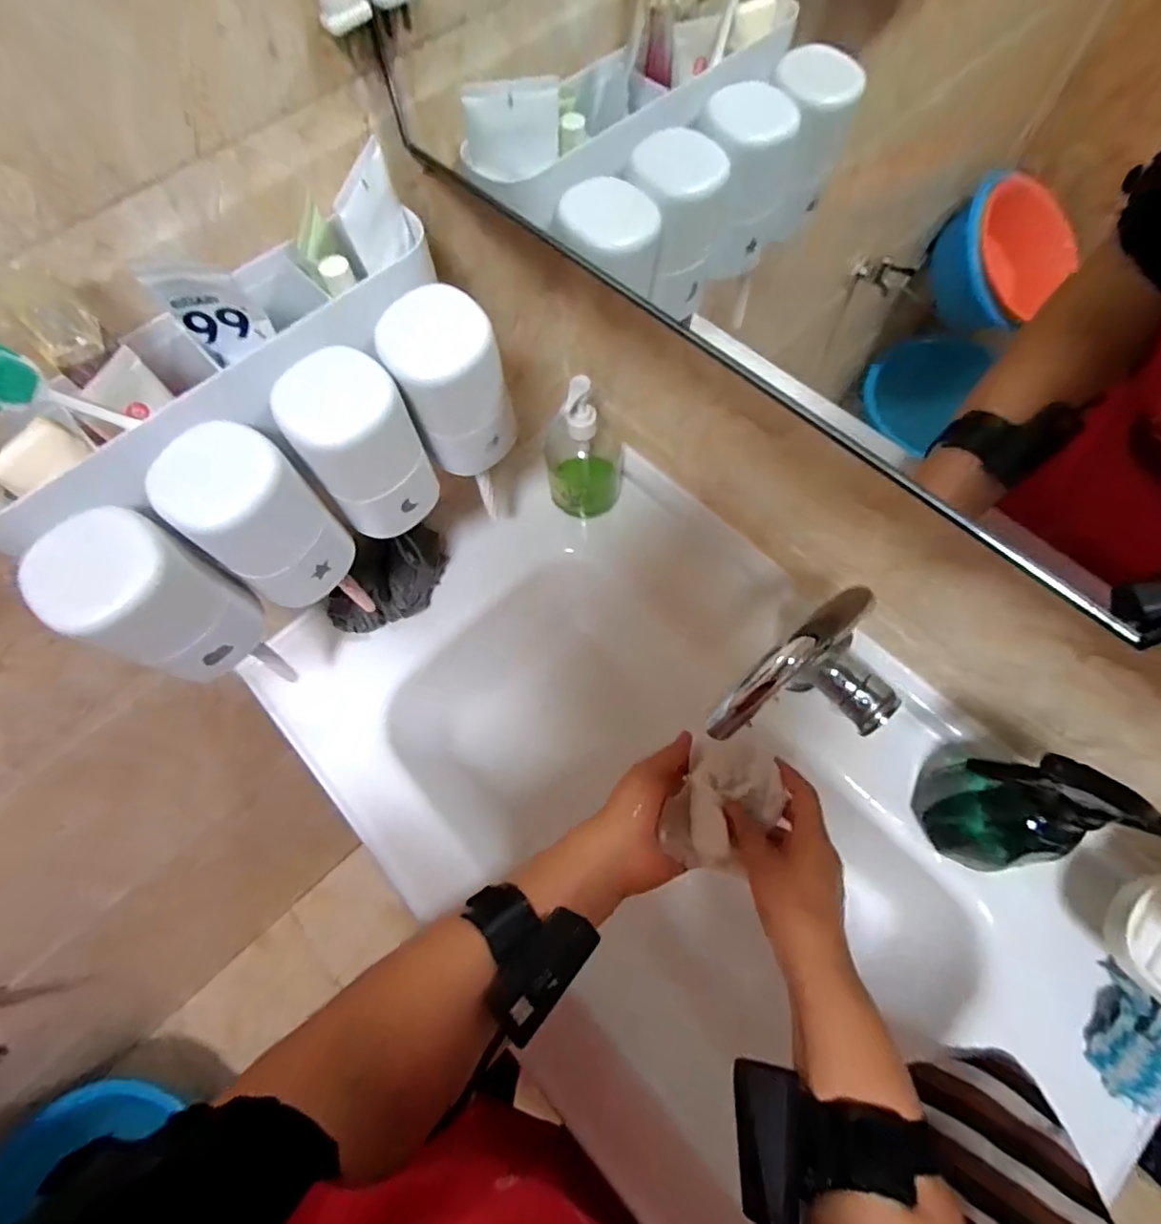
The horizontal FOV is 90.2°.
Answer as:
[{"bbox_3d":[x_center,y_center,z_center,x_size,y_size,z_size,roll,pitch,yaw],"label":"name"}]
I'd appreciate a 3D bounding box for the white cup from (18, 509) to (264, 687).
[{"bbox_3d":[-0.252,-0.003,0.344,0.059,0.112,0.075,25,71,13],"label":"white cup"}]

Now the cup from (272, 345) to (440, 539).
[{"bbox_3d":[-0.143,-0.104,0.378,0.071,0.117,0.056,-31,69,-10],"label":"cup"}]

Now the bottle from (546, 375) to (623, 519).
[{"bbox_3d":[0.001,-0.186,0.623,0.085,0.175,0.096,-8,67,-1],"label":"bottle"}]

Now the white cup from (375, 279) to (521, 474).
[{"bbox_3d":[-0.085,-0.148,0.386,0.066,0.116,0.053,-22,68,-6],"label":"white cup"}]

